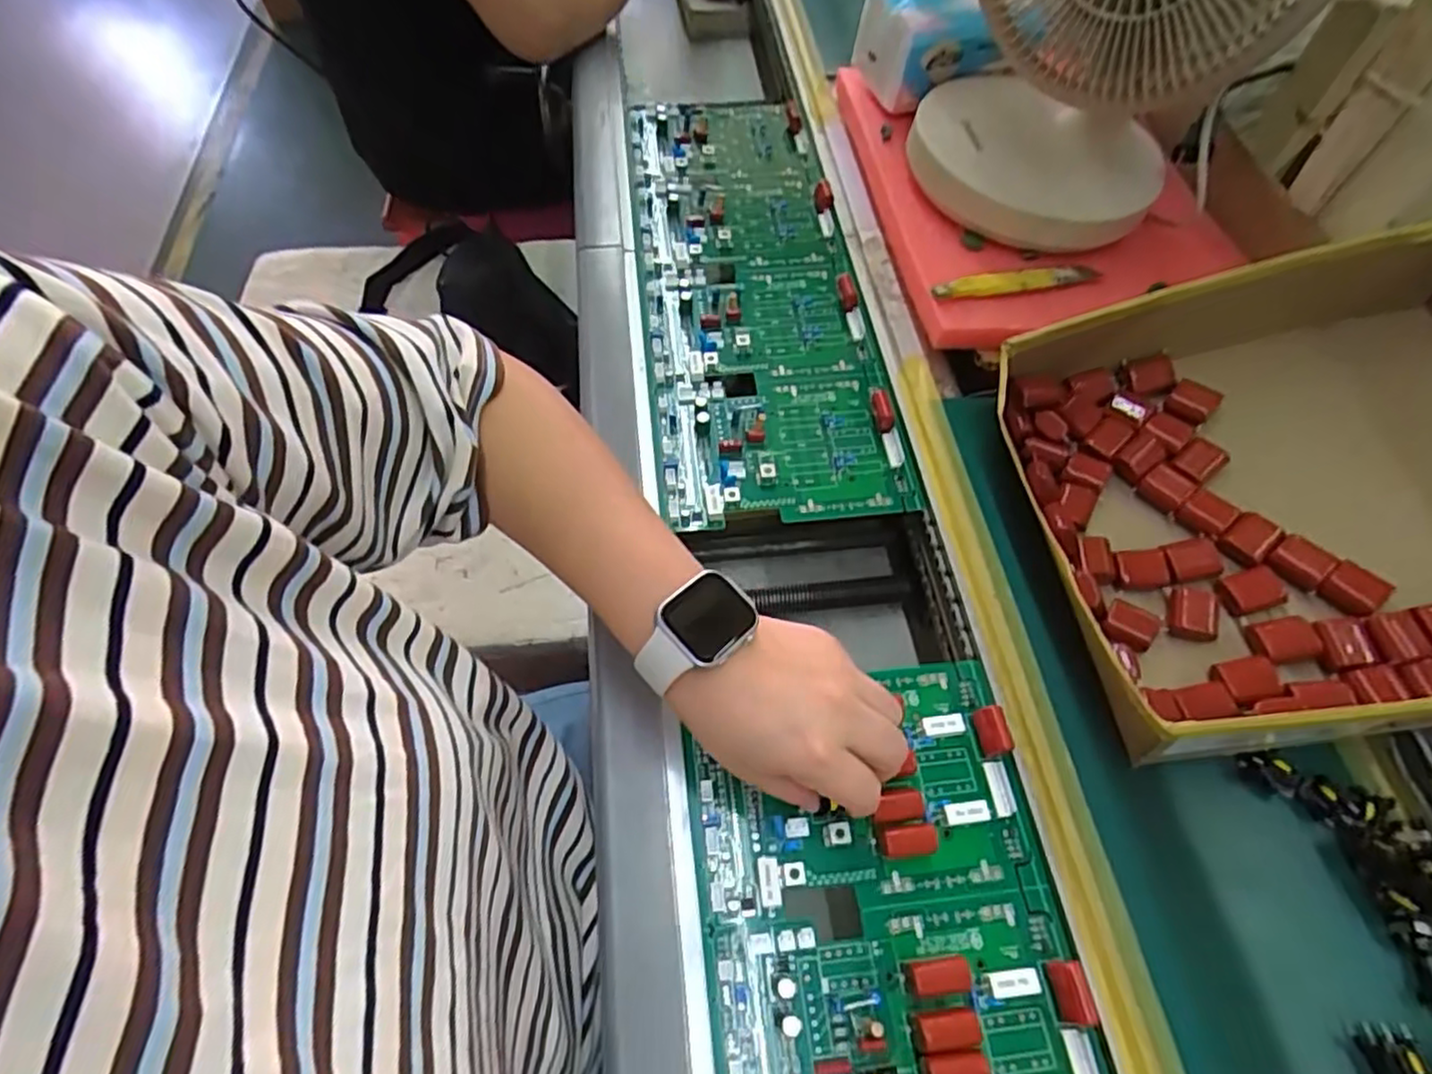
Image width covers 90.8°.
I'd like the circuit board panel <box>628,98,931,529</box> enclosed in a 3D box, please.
[{"bbox_3d":[0.016,-0.212,0.569,0.165,0.017,0.447,-7,63,-7],"label":"circuit board panel"}]

